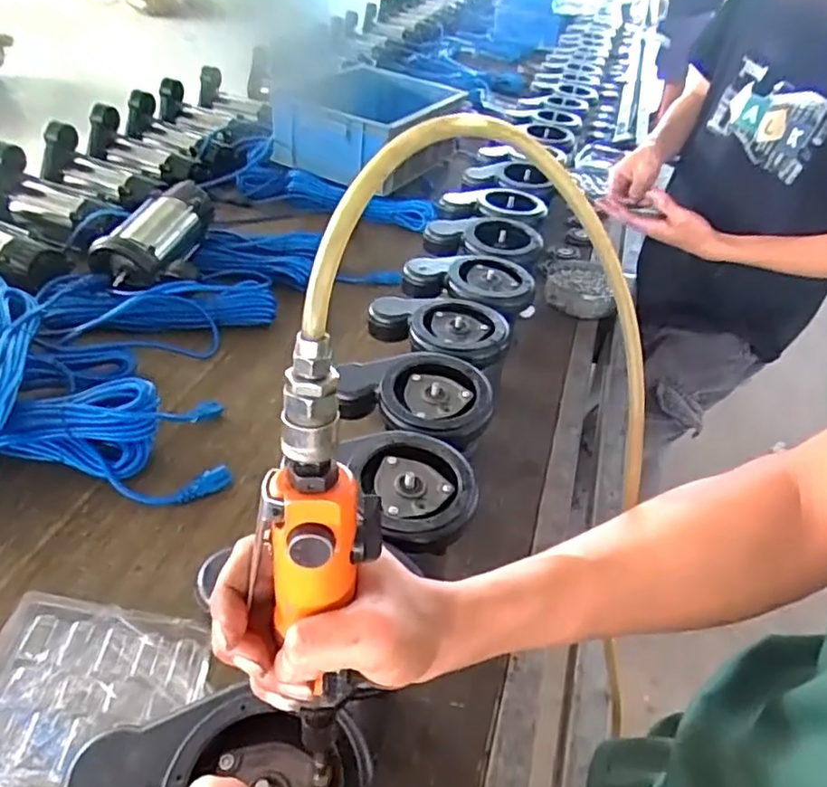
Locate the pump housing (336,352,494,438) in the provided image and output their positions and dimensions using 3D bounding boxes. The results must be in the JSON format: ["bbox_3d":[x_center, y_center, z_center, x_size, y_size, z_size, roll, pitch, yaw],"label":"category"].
[{"bbox_3d":[0.004,-0.001,0.646,0.161,0.037,0.118,22,44,17],"label":"pump housing"}]

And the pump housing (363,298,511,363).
[{"bbox_3d":[0.027,-0.069,0.737,0.163,0.039,0.121,5,41,-2],"label":"pump housing"}]

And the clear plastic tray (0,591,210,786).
[{"bbox_3d":[-0.265,0.245,0.523,0.167,0.023,0.140,14,35,-16],"label":"clear plastic tray"}]

